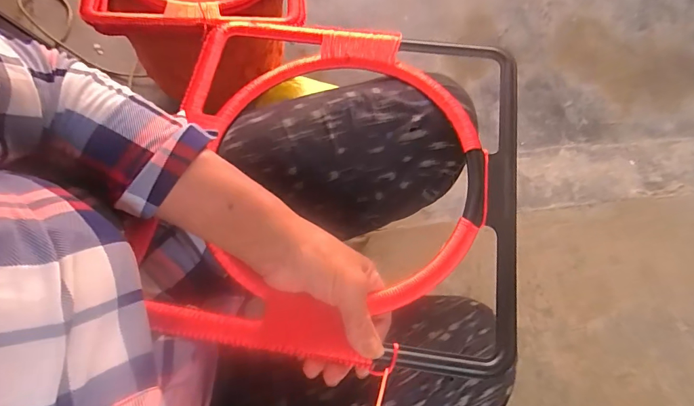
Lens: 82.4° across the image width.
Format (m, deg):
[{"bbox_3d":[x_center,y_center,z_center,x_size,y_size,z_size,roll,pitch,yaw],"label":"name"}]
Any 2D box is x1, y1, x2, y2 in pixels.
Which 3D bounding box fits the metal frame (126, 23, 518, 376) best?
[{"bbox_3d":[-0.007,-0.031,0.372,0.331,0.033,0.332,8,70,1],"label":"metal frame"}]

